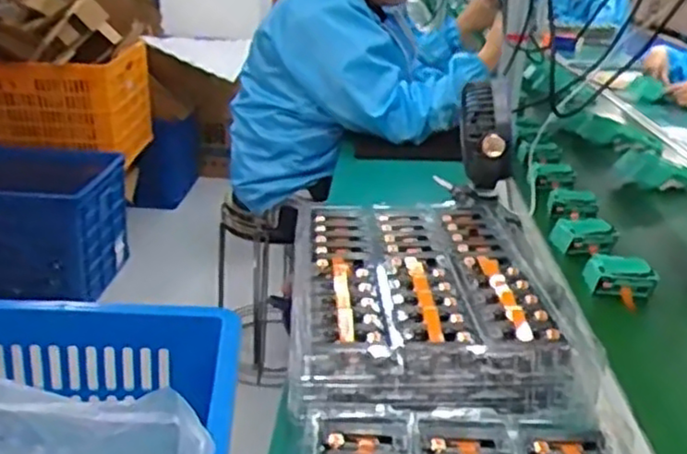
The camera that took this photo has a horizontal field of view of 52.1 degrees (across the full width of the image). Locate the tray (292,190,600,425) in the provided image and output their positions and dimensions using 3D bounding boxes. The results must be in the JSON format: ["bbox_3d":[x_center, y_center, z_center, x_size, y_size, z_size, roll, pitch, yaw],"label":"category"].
[{"bbox_3d":[0.094,0.055,0.790,0.300,0.048,0.421,2,23,-3],"label":"tray"}]

